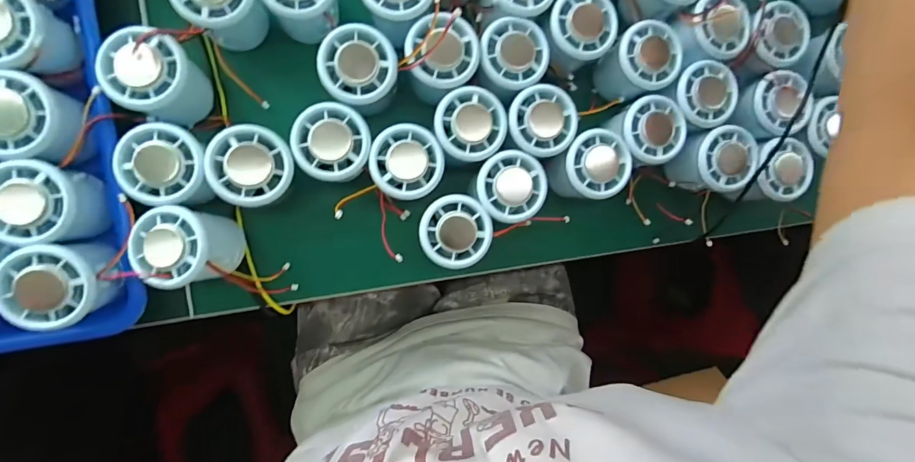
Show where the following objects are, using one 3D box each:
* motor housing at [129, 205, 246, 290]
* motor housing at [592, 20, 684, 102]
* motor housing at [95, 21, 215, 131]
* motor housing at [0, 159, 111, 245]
[{"bbox_3d":[-0.203,0.012,0.314,0.063,0.054,0.057,6,89,-10],"label":"motor housing"},{"bbox_3d":[0.161,-0.149,0.377,0.052,0.054,0.055,0,90,-10],"label":"motor housing"},{"bbox_3d":[-0.223,-0.115,0.313,0.053,0.066,0.055,0,90,-10],"label":"motor housing"},{"bbox_3d":[-0.287,-0.019,0.295,0.052,0.044,0.054,0,90,-10],"label":"motor housing"}]

